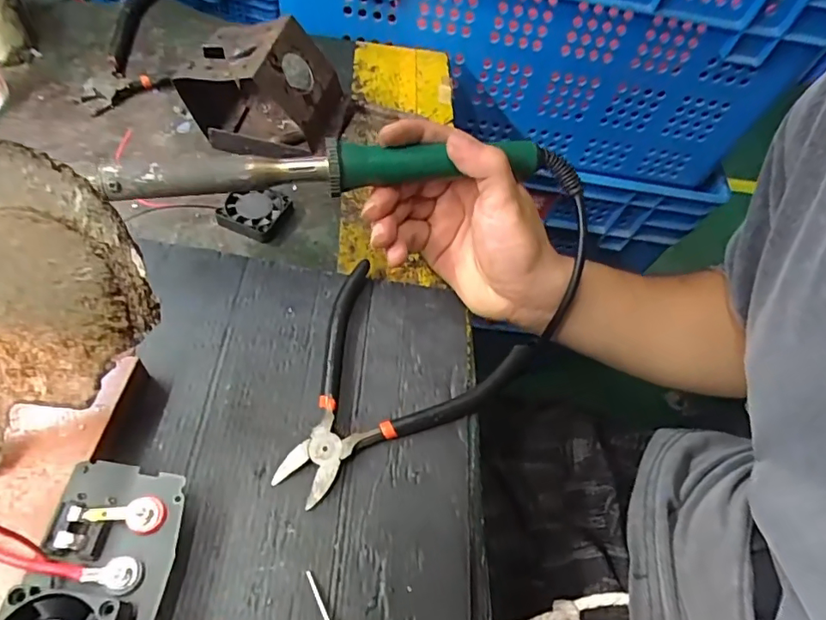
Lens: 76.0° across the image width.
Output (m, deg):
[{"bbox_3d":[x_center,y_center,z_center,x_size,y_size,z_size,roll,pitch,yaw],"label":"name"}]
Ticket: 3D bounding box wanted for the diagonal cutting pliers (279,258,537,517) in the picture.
[{"bbox_3d":[-0.016,0.046,0.302,0.119,0.015,0.142,31,57,10],"label":"diagonal cutting pliers"}]

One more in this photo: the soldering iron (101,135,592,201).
[{"bbox_3d":[-0.033,-0.080,0.300,0.264,0.025,0.023,-5,56,-9],"label":"soldering iron"}]

